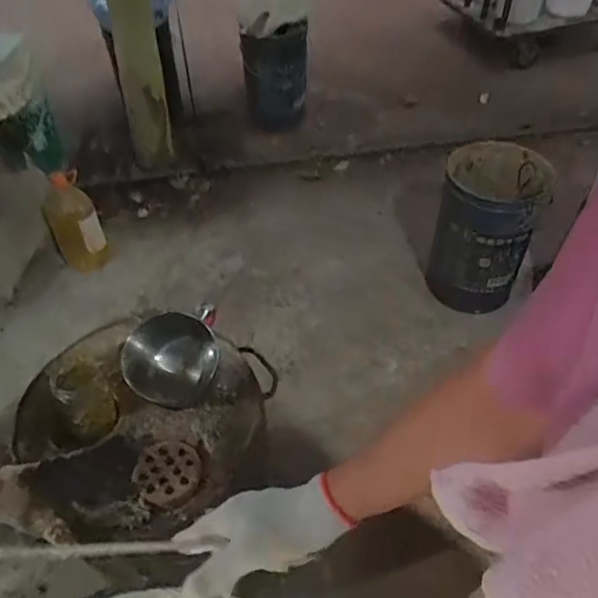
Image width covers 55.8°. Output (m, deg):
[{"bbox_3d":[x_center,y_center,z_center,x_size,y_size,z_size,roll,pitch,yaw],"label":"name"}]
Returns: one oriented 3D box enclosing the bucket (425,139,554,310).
[{"bbox_3d":[0.527,-0.174,1.630,0.276,0.490,0.247,15,49,14],"label":"bucket"}]

